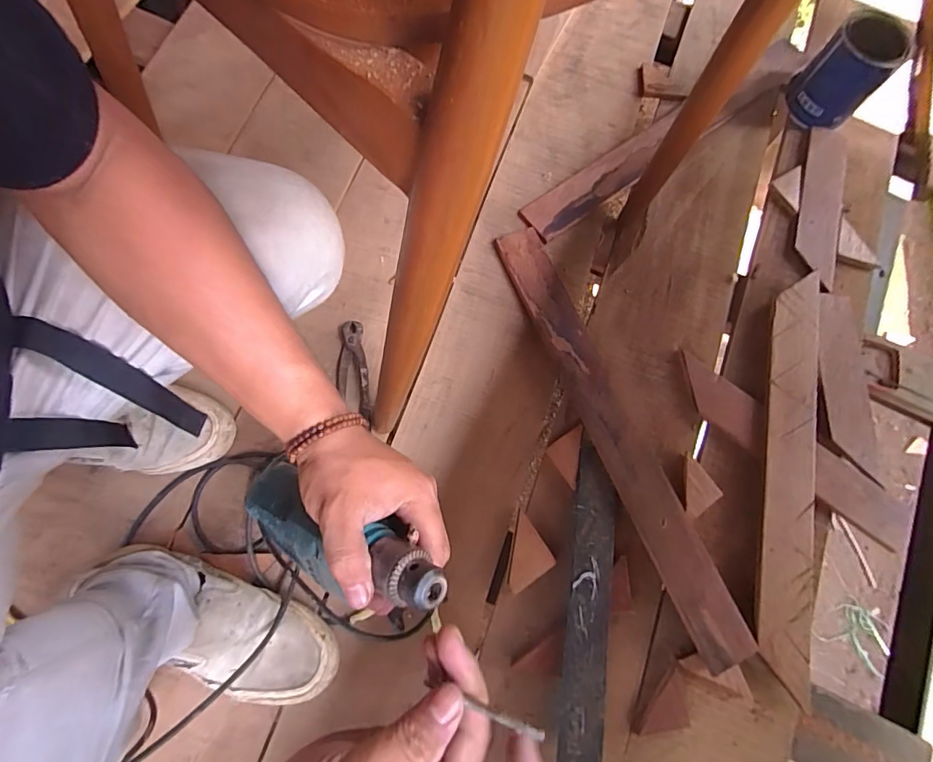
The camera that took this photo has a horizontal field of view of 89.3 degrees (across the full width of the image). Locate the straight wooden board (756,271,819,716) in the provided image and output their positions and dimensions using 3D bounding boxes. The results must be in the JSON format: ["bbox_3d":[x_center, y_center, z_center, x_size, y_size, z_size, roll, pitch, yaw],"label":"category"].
[{"bbox_3d":[0.432,0.113,0.628,0.072,0.024,0.542,11,74,1],"label":"straight wooden board"}]

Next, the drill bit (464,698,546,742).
[{"bbox_3d":[0.017,0.159,0.221,0.040,0.004,0.004,4,71,28],"label":"drill bit"}]

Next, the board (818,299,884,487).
[{"bbox_3d":[0.536,0.002,0.667,0.075,0.011,0.267,4,73,-1],"label":"board"}]

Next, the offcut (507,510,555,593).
[{"bbox_3d":[0.065,0.212,0.582,0.065,0.004,0.071,-34,78,-11],"label":"offcut"}]

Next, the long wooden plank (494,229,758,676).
[{"bbox_3d":[0.192,0.056,0.632,0.077,0.020,0.608,-22,76,-8],"label":"long wooden plank"}]

